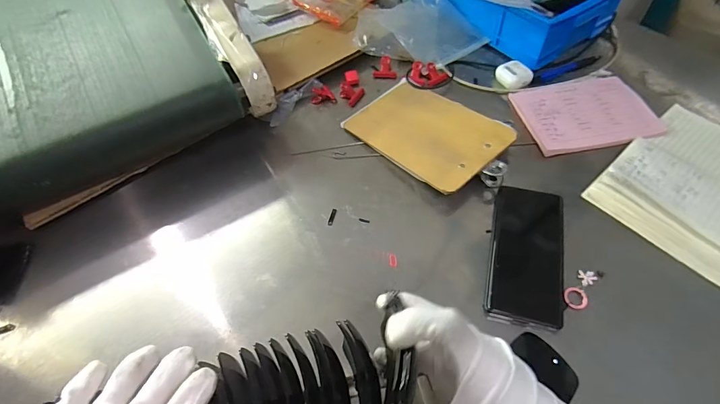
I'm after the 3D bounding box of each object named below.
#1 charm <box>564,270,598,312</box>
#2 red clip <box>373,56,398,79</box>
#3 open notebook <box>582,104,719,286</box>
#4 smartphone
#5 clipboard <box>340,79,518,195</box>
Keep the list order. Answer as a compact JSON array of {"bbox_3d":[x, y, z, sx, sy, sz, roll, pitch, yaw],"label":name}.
[{"bbox_3d":[0.240,0.095,0.416,0.023,0.005,0.050,37,65,26],"label":"charm"},{"bbox_3d":[0.042,-0.229,0.648,0.039,0.018,0.039,-3,55,2],"label":"red clip"},{"bbox_3d":[0.424,-0.029,0.474,0.236,0.020,0.168,-36,60,-20],"label":"open notebook"},{"bbox_3d":[0.190,0.056,0.439,0.077,0.015,0.164,11,57,12],"label":"smartphone"},{"bbox_3d":[0.092,-0.105,0.546,0.142,0.033,0.212,-39,61,-21],"label":"clipboard"}]

